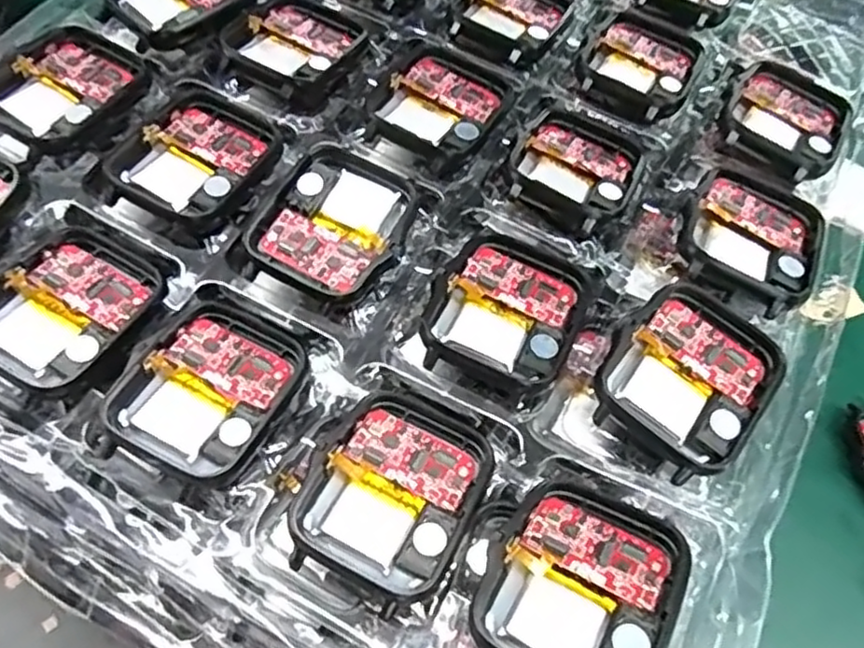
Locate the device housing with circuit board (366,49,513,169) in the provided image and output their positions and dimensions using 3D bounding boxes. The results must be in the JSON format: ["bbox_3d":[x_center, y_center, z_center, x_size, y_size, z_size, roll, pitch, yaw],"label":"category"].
[{"bbox_3d":[0.003,-0.069,0.211,0.036,0.006,0.046,30,65,13],"label":"device housing with circuit board"}]

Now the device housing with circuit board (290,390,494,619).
[{"bbox_3d":[-0.009,0.039,0.156,0.036,0.006,0.045,24,63,10],"label":"device housing with circuit board"}]

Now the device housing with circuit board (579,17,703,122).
[{"bbox_3d":[0.072,-0.088,0.228,0.036,0.004,0.045,30,65,13],"label":"device housing with circuit board"}]

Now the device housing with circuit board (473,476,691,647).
[{"bbox_3d":[0.032,0.055,0.142,0.037,0.005,0.047,20,51,22],"label":"device housing with circuit board"}]

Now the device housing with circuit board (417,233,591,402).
[{"bbox_3d":[0.020,-0.004,0.176,0.038,0.005,0.046,28,64,12],"label":"device housing with circuit board"}]

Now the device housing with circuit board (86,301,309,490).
[{"bbox_3d":[-0.055,0.016,0.166,0.038,0.008,0.046,23,63,10],"label":"device housing with circuit board"}]

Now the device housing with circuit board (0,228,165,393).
[{"bbox_3d":[-0.094,-0.004,0.174,0.036,0.009,0.044,31,65,13],"label":"device housing with circuit board"}]

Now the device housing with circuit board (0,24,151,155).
[{"bbox_3d":[-0.112,-0.073,0.203,0.039,0.006,0.044,36,66,16],"label":"device housing with circuit board"}]

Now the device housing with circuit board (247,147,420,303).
[{"bbox_3d":[-0.026,-0.030,0.186,0.037,0.006,0.044,30,65,13],"label":"device housing with circuit board"}]

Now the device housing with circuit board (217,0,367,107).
[{"bbox_3d":[-0.044,-0.094,0.223,0.039,0.012,0.046,32,65,14],"label":"device housing with circuit board"}]

